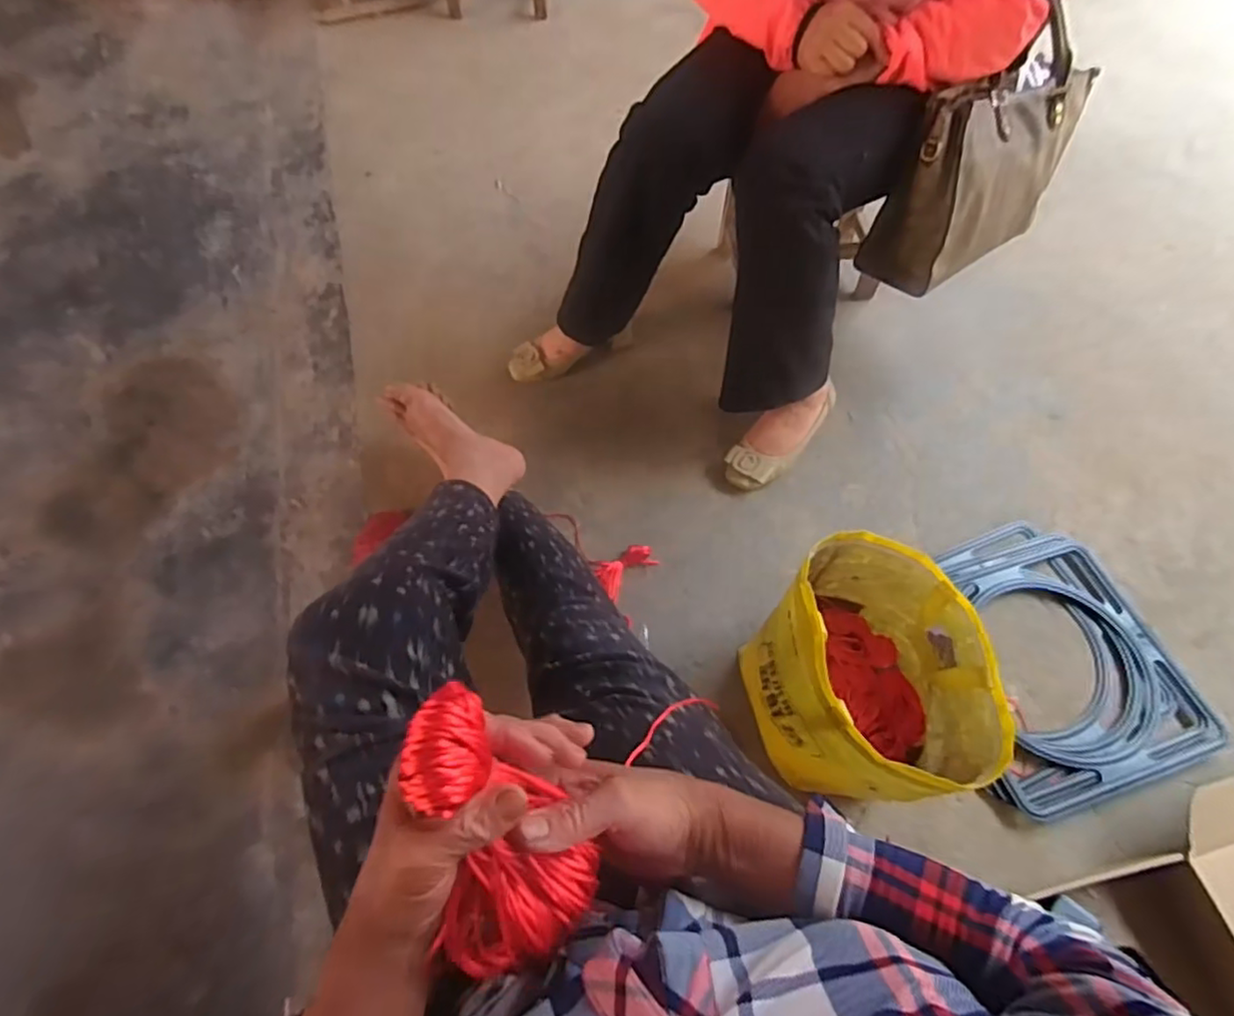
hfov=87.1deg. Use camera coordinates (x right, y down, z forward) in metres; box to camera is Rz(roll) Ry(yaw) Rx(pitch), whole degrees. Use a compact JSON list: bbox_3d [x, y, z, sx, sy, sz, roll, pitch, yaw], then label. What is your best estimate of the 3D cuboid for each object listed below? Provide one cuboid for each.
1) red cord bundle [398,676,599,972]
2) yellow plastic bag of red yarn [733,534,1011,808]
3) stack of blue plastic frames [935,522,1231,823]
[{"bbox_3d":[-0.060,0.165,0.341,0.089,0.048,0.146,-17,99,-6],"label":"red cord bundle"},{"bbox_3d":[0.287,0.195,0.775,0.220,0.226,0.265,-1,63,1],"label":"yellow plastic bag of red yarn"},{"bbox_3d":[0.595,0.203,0.905,0.318,0.033,0.362,-18,64,-7],"label":"stack of blue plastic frames"}]

